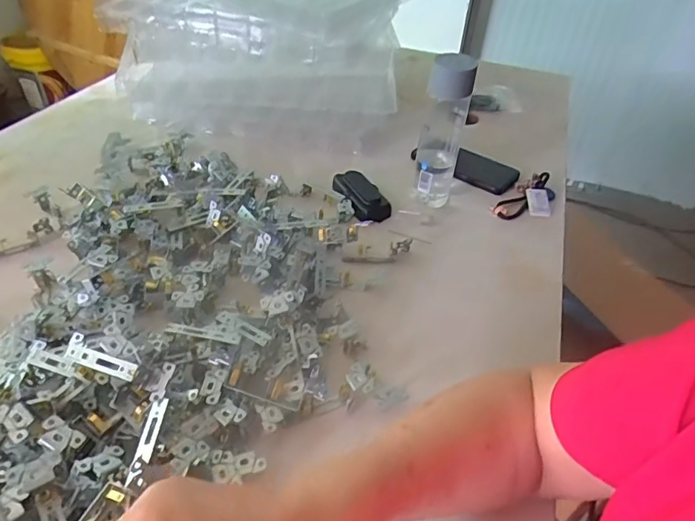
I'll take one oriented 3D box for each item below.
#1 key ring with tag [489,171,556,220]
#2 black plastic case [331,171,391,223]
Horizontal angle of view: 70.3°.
[{"bbox_3d":[0.272,-0.091,0.728,0.064,0.020,0.130,35,49,30],"label":"key ring with tag"},{"bbox_3d":[0.019,-0.093,0.700,0.051,0.021,0.106,-15,45,-21],"label":"black plastic case"}]

